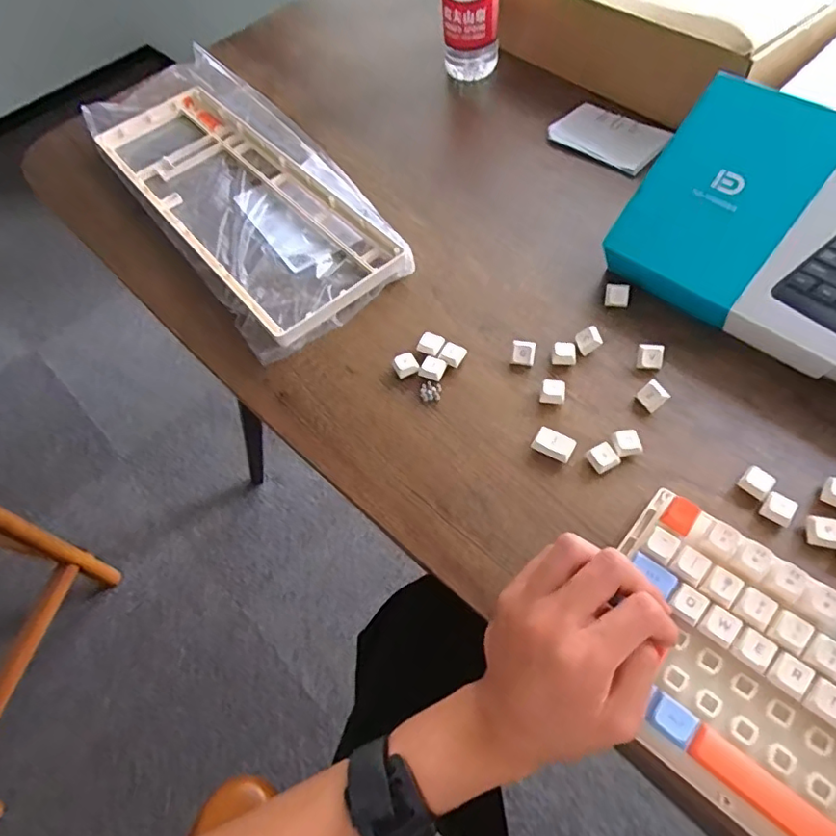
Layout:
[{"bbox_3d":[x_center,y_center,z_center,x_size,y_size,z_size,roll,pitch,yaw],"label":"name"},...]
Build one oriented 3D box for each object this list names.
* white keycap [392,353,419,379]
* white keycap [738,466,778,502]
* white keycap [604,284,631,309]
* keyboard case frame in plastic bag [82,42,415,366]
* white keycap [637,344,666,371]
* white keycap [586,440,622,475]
[{"bbox_3d":[-0.010,-0.042,0.444,0.018,0.007,0.017,-26,59,-10],"label":"white keycap"},{"bbox_3d":[0.223,0.042,0.371,0.018,0.010,0.018,-38,62,-17],"label":"white keycap"},{"bbox_3d":[0.164,-0.100,0.465,0.019,0.012,0.015,5,59,9],"label":"white keycap"},{"bbox_3d":[-0.183,-0.243,0.583,0.182,0.031,0.433,-35,61,-15],"label":"keyboard case frame in plastic bag"},{"bbox_3d":[0.178,-0.046,0.430,0.020,0.015,0.016,4,59,8],"label":"white keycap"},{"bbox_3d":[0.127,0.028,0.390,0.019,0.010,0.018,-28,60,-11],"label":"white keycap"}]

